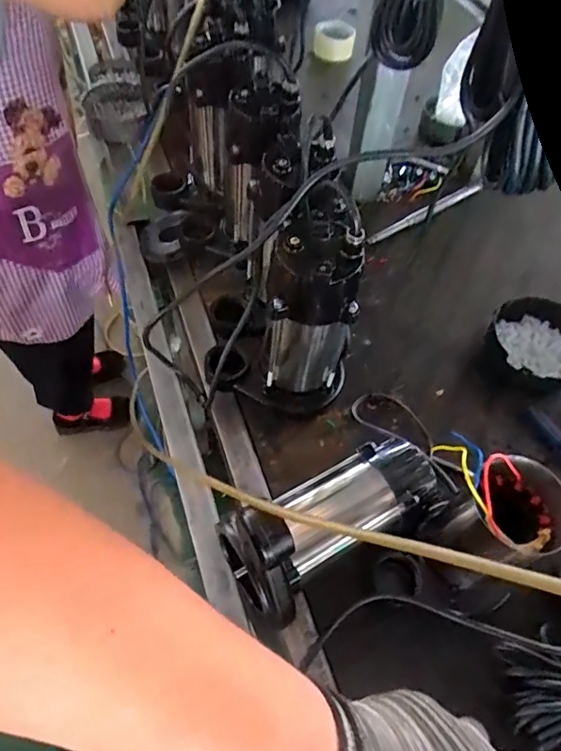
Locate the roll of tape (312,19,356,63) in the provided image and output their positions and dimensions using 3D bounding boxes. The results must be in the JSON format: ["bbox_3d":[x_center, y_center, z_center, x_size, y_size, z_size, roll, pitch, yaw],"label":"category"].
[{"bbox_3d":[0.123,-0.768,1.194,0.093,0.045,0.098,4,59,0],"label":"roll of tape"}]

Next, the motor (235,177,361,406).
[{"bbox_3d":[0.031,-0.059,0.576,0.102,0.241,0.115,25,59,11],"label":"motor"}]

